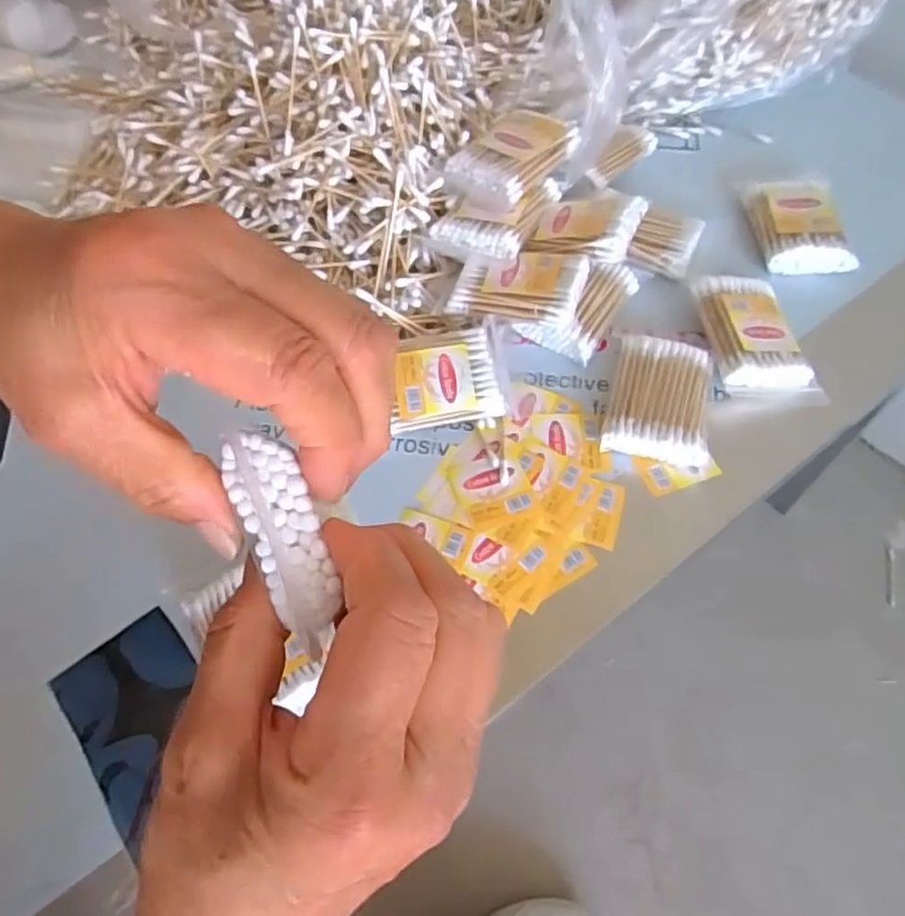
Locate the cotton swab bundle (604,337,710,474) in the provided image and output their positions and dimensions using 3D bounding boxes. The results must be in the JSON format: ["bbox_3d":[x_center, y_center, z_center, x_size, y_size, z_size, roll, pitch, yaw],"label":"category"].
[{"bbox_3d":[0.118,-0.034,0.397,0.056,0.017,0.073,9,60,6],"label":"cotton swab bundle"}]

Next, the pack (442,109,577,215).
[{"bbox_3d":[0.037,-0.186,0.440,0.053,0.031,0.077,38,67,21],"label":"pack"}]

